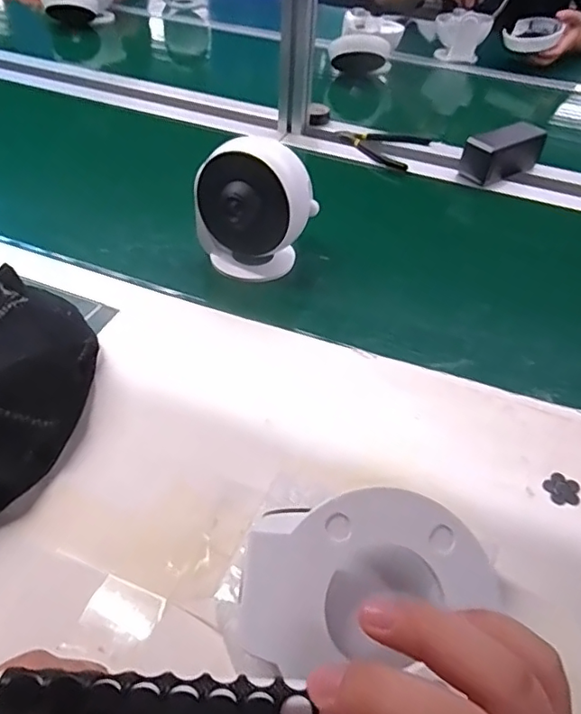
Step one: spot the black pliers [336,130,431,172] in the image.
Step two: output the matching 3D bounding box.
[{"bbox_3d":[0.135,-0.333,0.841,0.134,0.011,0.113,22,47,18],"label":"black pliers"}]

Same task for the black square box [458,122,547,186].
[{"bbox_3d":[0.304,-0.294,0.779,0.125,0.059,0.050,-25,51,-26],"label":"black square box"}]

